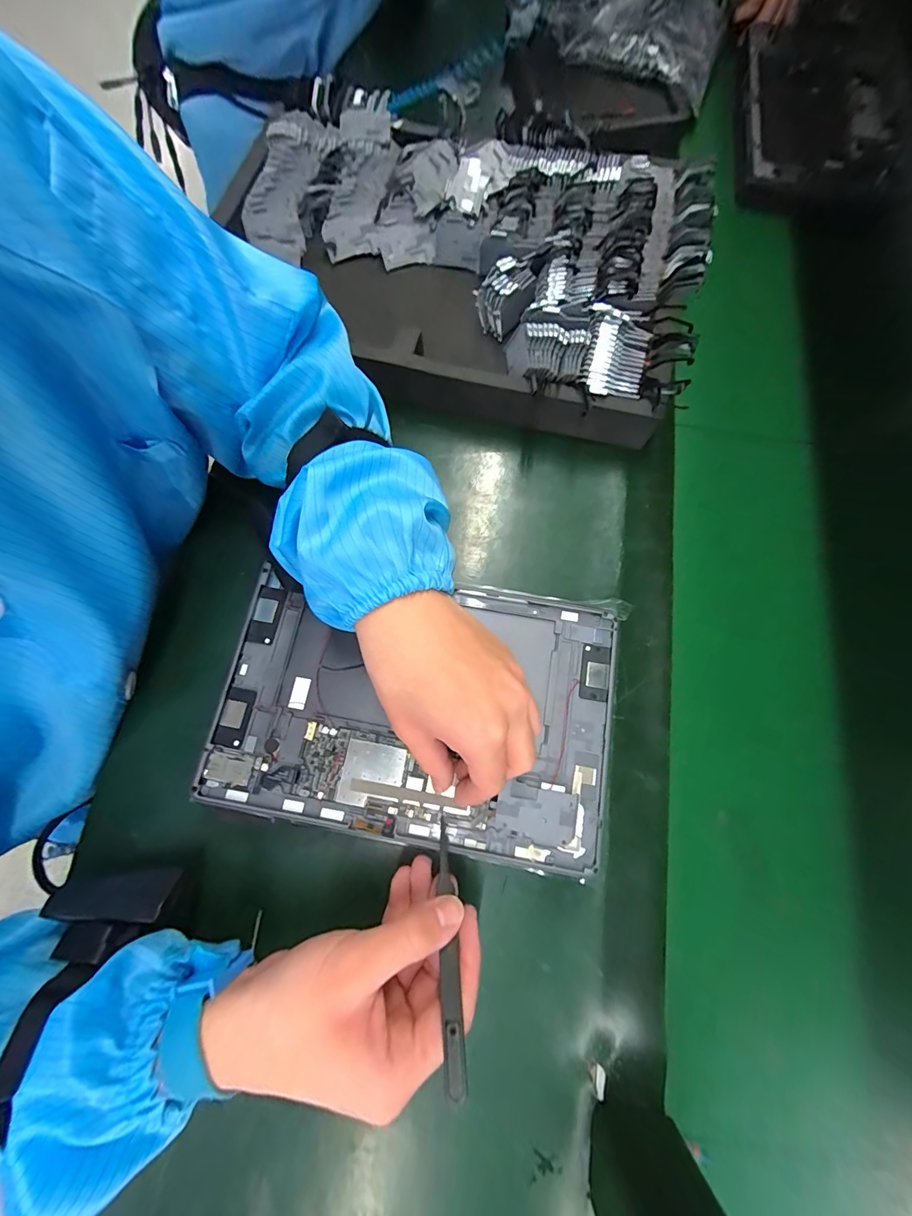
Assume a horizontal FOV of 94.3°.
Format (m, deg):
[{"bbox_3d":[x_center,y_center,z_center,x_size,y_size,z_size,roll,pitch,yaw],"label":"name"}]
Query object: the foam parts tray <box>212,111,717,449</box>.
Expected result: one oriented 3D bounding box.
[{"bbox_3d":[-0.001,-0.313,0.389,0.416,0.061,0.289,13,74,4],"label":"foam parts tray"}]

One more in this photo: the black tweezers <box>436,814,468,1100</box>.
[{"bbox_3d":[-0.004,0.170,0.219,0.009,0.010,0.113,-6,37,-1],"label":"black tweezers"}]

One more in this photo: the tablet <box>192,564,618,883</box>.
[{"bbox_3d":[-0.027,0.063,0.281,0.253,0.010,0.163,10,74,3],"label":"tablet"}]

